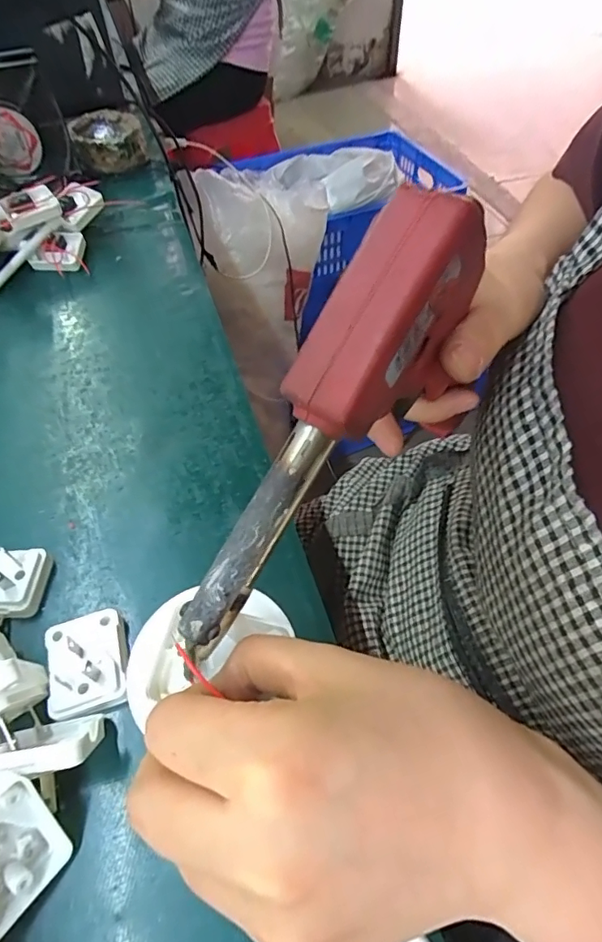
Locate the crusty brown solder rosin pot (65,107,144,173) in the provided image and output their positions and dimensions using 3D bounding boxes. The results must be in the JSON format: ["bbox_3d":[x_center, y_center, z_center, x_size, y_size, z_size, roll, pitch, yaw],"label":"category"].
[{"bbox_3d":[-0.228,-0.387,0.590,0.078,0.050,0.078,-1,53,1],"label":"crusty brown solder rosin pot"}]

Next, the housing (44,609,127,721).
[{"bbox_3d":[-0.108,0.097,0.252,0.037,0.014,0.048,-14,54,-10],"label":"housing"}]

